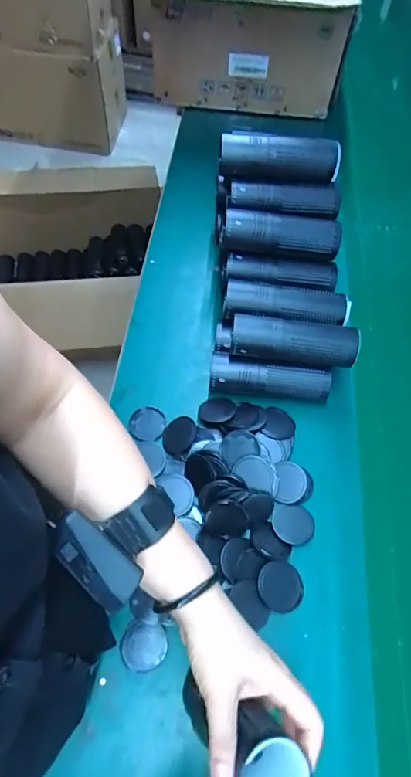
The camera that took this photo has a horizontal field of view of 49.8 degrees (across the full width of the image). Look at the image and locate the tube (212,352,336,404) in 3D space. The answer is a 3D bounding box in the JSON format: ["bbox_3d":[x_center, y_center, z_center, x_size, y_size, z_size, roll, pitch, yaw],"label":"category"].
[{"bbox_3d":[0.088,-0.014,0.614,0.164,0.056,0.049,8,60,2],"label":"tube"}]

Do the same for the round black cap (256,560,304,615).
[{"bbox_3d":[0.085,0.222,0.497,0.054,0.009,0.054,4,75,-14],"label":"round black cap"}]

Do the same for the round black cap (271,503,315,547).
[{"bbox_3d":[0.107,0.166,0.540,0.050,0.010,0.049,1,60,-2],"label":"round black cap"}]

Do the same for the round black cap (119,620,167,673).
[{"bbox_3d":[-0.065,0.271,0.464,0.047,0.011,0.044,1,60,-2],"label":"round black cap"}]

